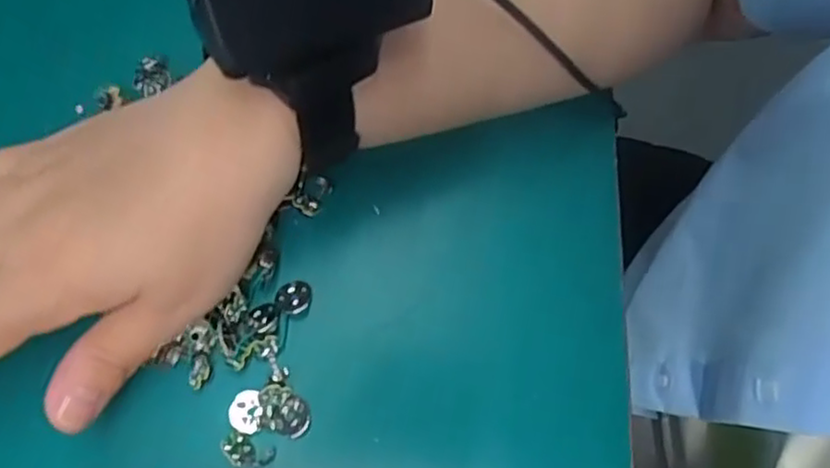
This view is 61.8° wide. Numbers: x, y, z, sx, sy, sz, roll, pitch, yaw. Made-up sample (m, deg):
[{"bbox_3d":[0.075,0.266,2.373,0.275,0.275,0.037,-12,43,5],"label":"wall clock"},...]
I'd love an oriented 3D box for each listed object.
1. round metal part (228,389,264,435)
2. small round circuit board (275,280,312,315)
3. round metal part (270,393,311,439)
[{"bbox_3d":[-0.065,0.067,0.265,0.013,0.004,0.016,16,70,3],"label":"round metal part"},{"bbox_3d":[-0.049,0.026,0.279,0.014,0.007,0.014,1,70,-2],"label":"small round circuit board"},{"bbox_3d":[-0.047,0.070,0.265,0.015,0.004,0.016,1,70,-2],"label":"round metal part"}]

